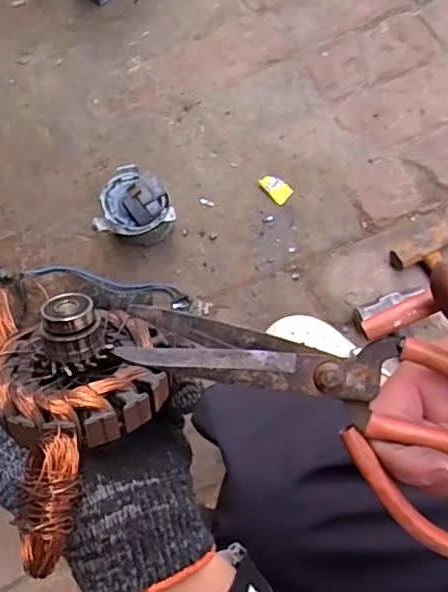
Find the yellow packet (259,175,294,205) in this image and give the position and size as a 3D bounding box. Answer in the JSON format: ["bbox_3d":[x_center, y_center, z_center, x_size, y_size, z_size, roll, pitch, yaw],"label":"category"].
[{"bbox_3d":[0.086,-0.178,0.940,0.033,0.012,0.055,-39,75,-10],"label":"yellow packet"}]

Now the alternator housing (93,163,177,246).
[{"bbox_3d":[-0.133,-0.144,0.901,0.118,0.080,0.116,7,72,4],"label":"alternator housing"}]

